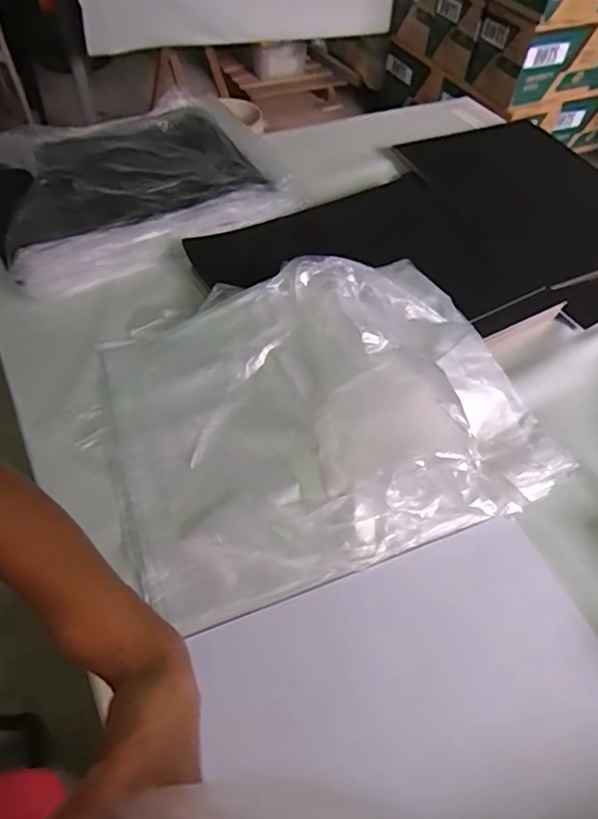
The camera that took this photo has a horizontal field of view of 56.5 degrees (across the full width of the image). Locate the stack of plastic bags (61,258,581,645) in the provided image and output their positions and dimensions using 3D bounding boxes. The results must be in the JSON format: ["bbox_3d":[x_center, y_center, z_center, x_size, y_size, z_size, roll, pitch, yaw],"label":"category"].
[{"bbox_3d":[0.026,-0.013,0.760,0.565,0.112,0.446,-18,60,-10],"label":"stack of plastic bags"}]

